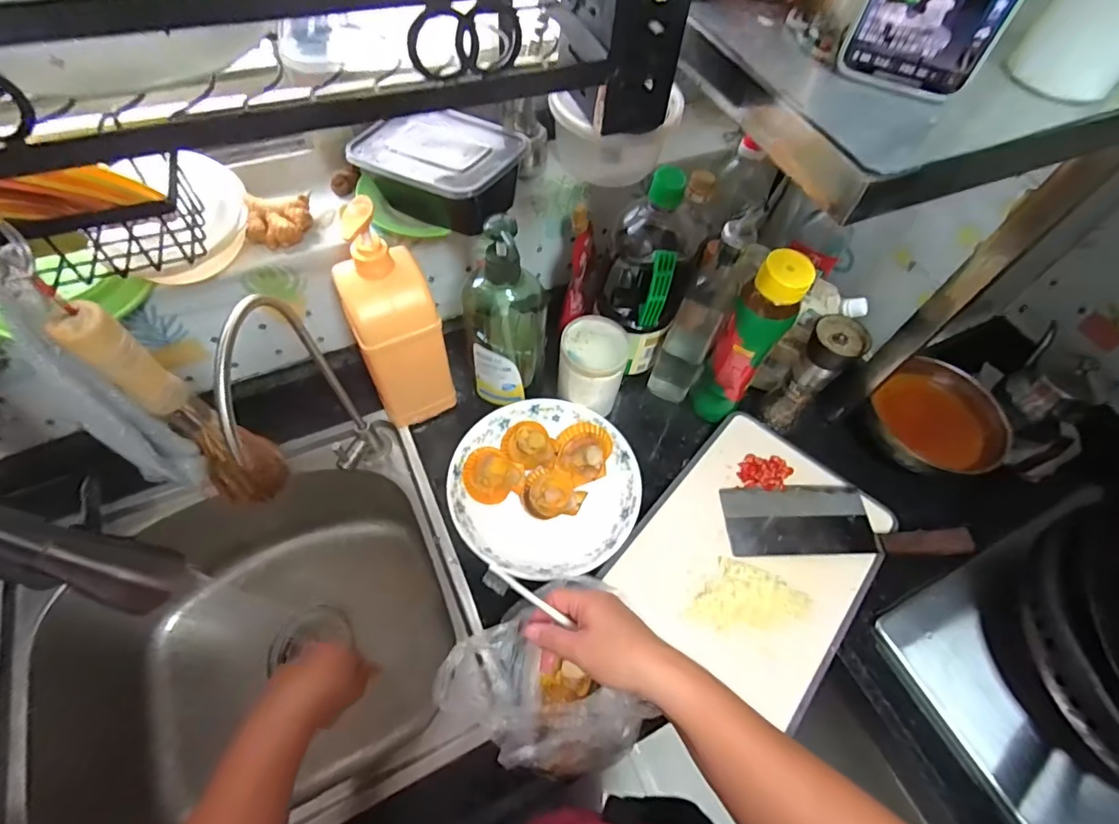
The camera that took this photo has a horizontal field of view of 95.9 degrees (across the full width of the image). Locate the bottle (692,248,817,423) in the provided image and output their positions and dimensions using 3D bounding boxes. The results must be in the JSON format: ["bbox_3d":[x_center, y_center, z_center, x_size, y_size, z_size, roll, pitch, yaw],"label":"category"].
[{"bbox_3d":[0.223,-0.078,0.608,0.063,0.233,0.074,32,62,15],"label":"bottle"}]

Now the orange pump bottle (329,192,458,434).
[{"bbox_3d":[-0.181,-0.093,0.564,0.084,0.268,0.071,-23,63,-17],"label":"orange pump bottle"}]

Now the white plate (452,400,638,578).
[{"bbox_3d":[-0.015,0.085,0.602,0.210,0.037,0.226,2,59,-3],"label":"white plate"}]

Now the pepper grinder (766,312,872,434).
[{"bbox_3d":[0.309,-0.045,0.624,0.056,0.157,0.062,37,63,17],"label":"pepper grinder"}]

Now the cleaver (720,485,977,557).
[{"bbox_3d":[0.334,0.126,0.599,0.266,0.021,0.083,1,59,-3],"label":"cleaver"}]

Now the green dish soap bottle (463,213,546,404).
[{"bbox_3d":[-0.062,-0.105,0.570,0.087,0.244,0.066,-2,59,-6],"label":"green dish soap bottle"}]

